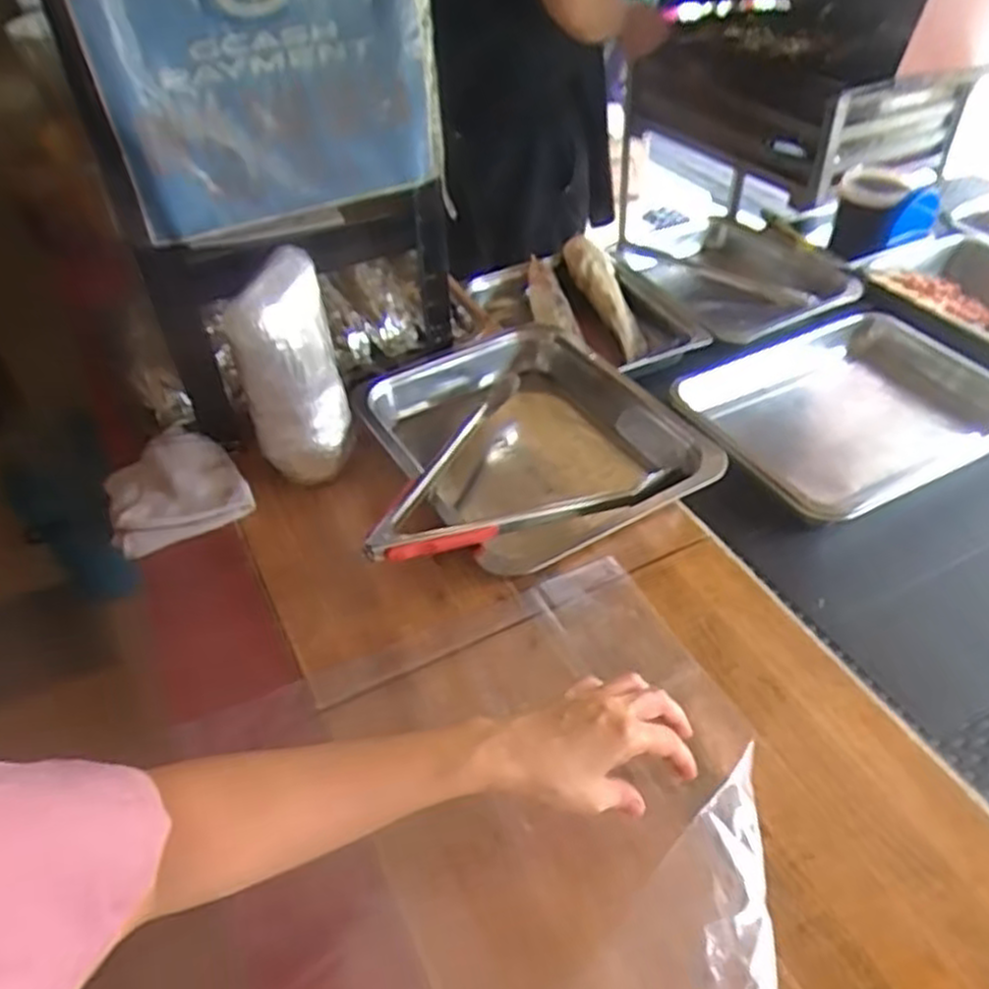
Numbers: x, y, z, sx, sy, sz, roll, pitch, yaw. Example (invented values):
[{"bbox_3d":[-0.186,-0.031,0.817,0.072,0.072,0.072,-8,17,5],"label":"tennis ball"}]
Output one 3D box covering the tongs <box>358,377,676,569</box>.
[{"bbox_3d":[-0.013,-0.029,0.788,0.295,0.084,0.238,-22,47,-18],"label":"tongs"}]

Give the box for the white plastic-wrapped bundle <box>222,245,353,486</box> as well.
[{"bbox_3d":[-0.199,-0.108,0.781,0.095,0.230,0.079,-14,45,-11],"label":"white plastic-wrapped bundle"}]

